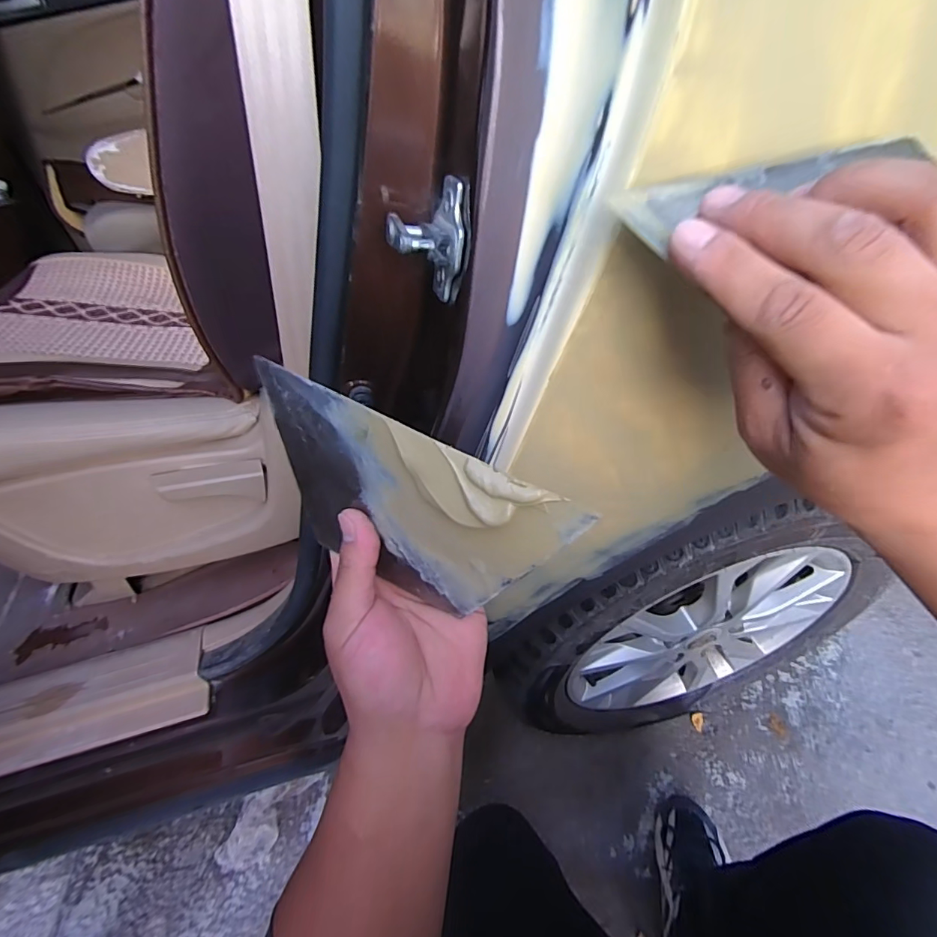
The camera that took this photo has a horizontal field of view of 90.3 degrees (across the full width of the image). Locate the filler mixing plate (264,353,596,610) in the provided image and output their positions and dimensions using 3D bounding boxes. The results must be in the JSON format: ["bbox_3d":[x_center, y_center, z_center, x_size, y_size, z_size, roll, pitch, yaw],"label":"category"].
[{"bbox_3d":[-0.036,0.024,0.243,0.165,0.106,0.011,26,40,14],"label":"filler mixing plate"}]

